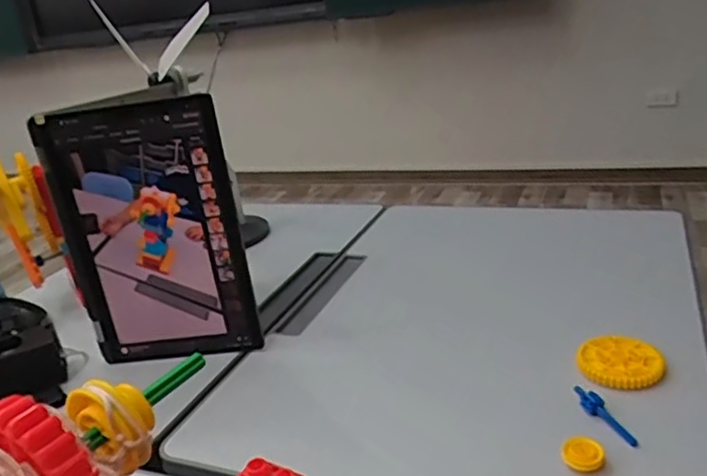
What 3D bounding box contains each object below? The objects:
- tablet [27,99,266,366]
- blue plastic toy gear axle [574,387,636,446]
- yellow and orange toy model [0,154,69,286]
[{"bbox_3d":[-0.228,0.006,0.710,0.202,0.316,0.013,-6,22,3],"label":"tablet"},{"bbox_3d":[0.226,0.157,0.558,0.010,0.024,0.081,-14,23,-16],"label":"blue plastic toy gear axle"},{"bbox_3d":[-0.473,-0.062,0.835,0.069,0.222,0.185,-16,23,-20],"label":"yellow and orange toy model"}]

